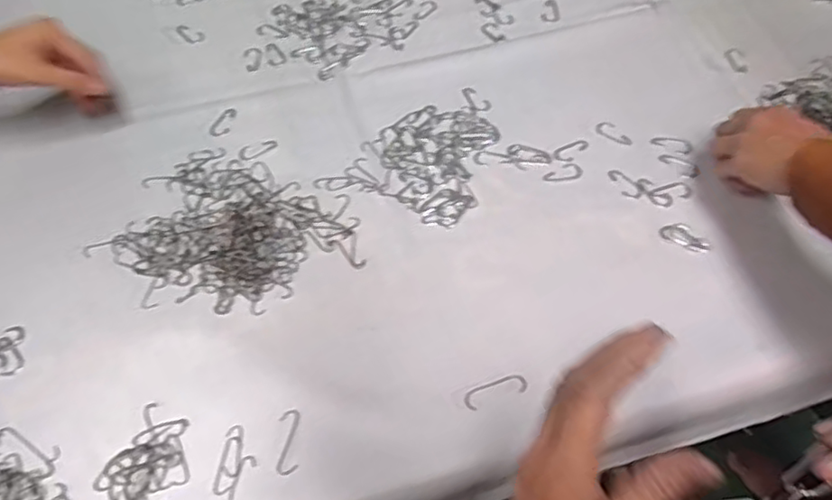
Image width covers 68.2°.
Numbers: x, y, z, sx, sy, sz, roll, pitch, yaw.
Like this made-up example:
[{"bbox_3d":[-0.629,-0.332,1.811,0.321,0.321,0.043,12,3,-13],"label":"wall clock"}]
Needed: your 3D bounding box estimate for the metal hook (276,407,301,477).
[{"bbox_3d":[-0.095,0.142,0.459,0.015,0.004,0.047,-4,61,-1],"label":"metal hook"}]

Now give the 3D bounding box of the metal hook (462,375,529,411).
[{"bbox_3d":[0.062,0.109,0.478,0.051,0.004,0.017,-17,62,-8],"label":"metal hook"}]

